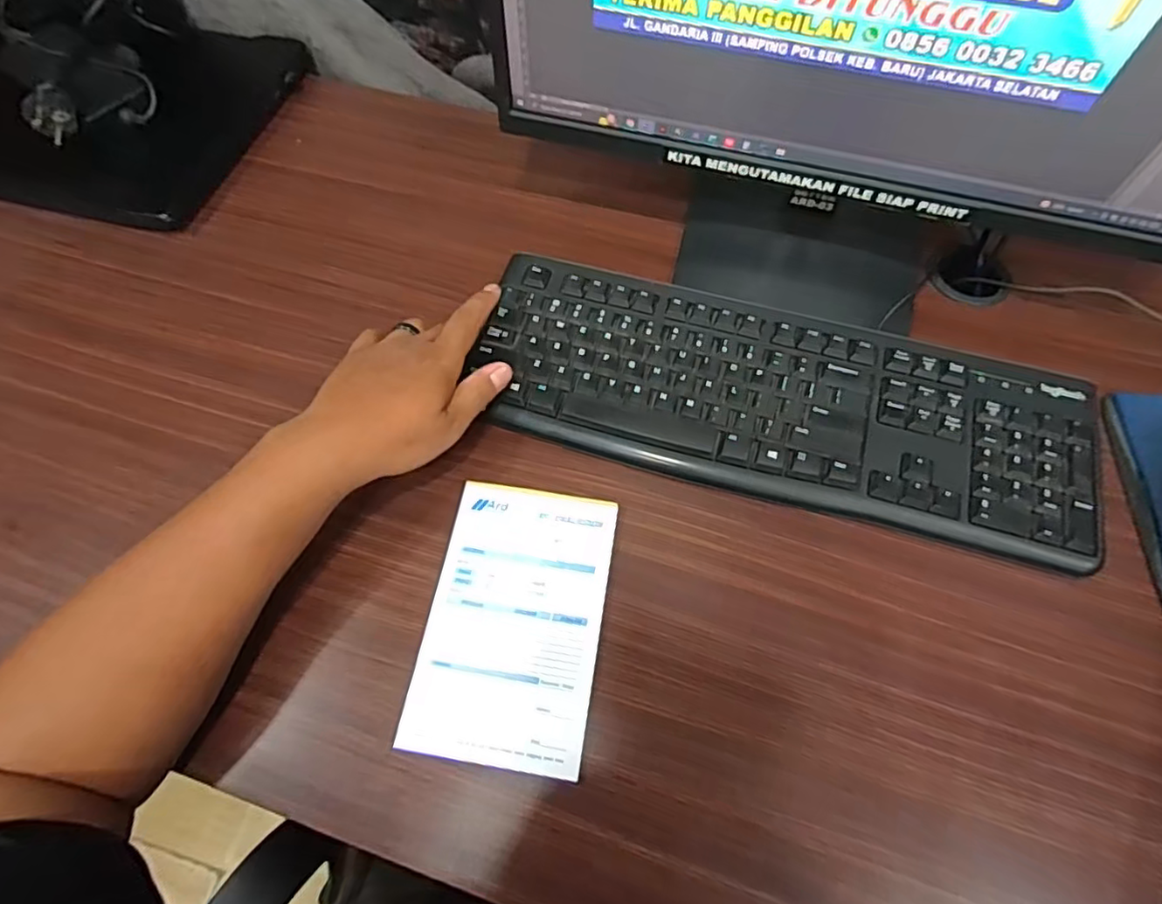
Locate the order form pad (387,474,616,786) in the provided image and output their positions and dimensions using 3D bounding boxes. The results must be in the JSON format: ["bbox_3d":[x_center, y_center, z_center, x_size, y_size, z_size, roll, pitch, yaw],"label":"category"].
[{"bbox_3d":[-0.040,0.103,0.381,0.105,0.007,0.166,8,64,5],"label":"order form pad"}]

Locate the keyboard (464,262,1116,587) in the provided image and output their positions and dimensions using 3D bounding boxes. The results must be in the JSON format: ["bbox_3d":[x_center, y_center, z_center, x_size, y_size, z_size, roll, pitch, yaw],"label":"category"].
[{"bbox_3d":[0.137,-0.039,0.438,0.422,0.019,0.147,15,65,8],"label":"keyboard"}]

